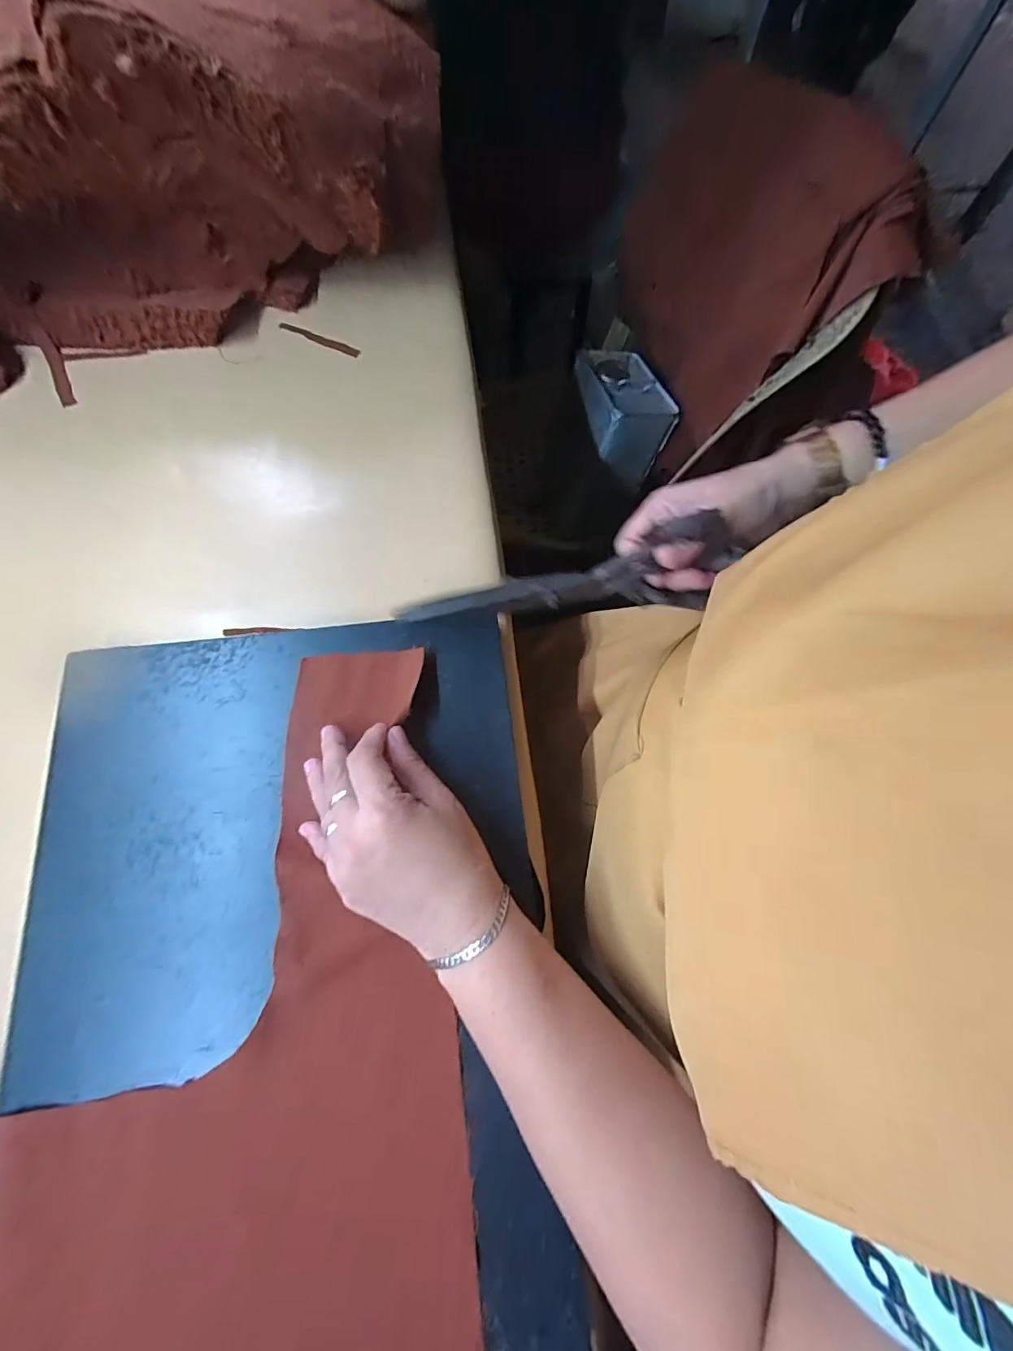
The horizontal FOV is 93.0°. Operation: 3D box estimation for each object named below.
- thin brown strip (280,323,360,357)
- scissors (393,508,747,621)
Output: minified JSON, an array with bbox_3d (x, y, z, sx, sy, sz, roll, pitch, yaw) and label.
[{"bbox_3d":[-0.180,-0.322,0.462,0.083,0.010,0.010,19,73,4],"label":"thin brown strip"},{"bbox_3d":[0.039,-0.059,0.323,0.228,0.063,0.028,-9,71,8],"label":"scissors"}]

